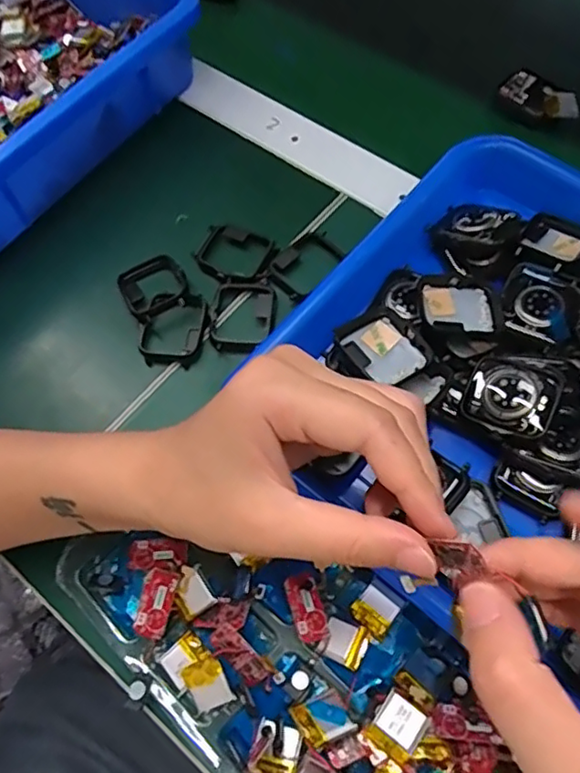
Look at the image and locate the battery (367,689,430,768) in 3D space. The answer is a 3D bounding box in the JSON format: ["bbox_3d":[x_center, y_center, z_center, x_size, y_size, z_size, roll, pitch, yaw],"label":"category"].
[{"bbox_3d":[0.043,0.137,0.242,0.019,0.005,0.021,33,81,20],"label":"battery"}]

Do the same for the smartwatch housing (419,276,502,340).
[{"bbox_3d":[0.087,-0.041,0.307,0.042,0.009,0.031,8,65,7],"label":"smartwatch housing"}]

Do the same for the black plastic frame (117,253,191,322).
[{"bbox_3d":[-0.081,-0.060,0.360,0.038,0.013,0.041,-30,66,-11],"label":"black plastic frame"}]

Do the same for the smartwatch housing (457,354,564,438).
[{"bbox_3d":[0.103,0.003,0.281,0.038,0.011,0.035,24,68,14],"label":"smartwatch housing"}]

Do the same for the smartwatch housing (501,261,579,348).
[{"bbox_3d":[0.128,-0.041,0.313,0.036,0.016,0.046,20,67,12],"label":"smartwatch housing"}]

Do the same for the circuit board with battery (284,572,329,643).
[{"bbox_3d":[0.008,0.100,0.273,0.015,0.004,0.029,-9,64,-19],"label":"circuit board with battery"}]

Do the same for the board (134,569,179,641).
[{"bbox_3d":[-0.062,0.100,0.278,0.014,0.005,0.030,14,80,10],"label":"board"}]

